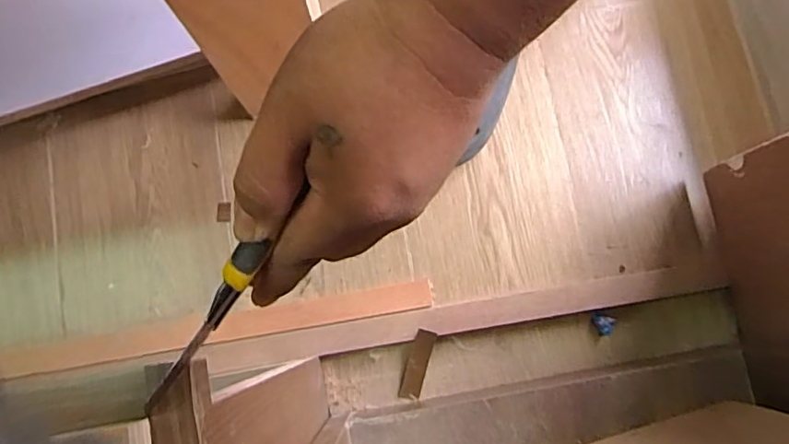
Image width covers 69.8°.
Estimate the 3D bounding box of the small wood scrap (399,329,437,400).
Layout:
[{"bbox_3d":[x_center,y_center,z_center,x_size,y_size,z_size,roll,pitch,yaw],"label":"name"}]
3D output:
[{"bbox_3d":[0.026,0.159,0.634,0.024,0.012,0.079,16,98,3],"label":"small wood scrap"}]

